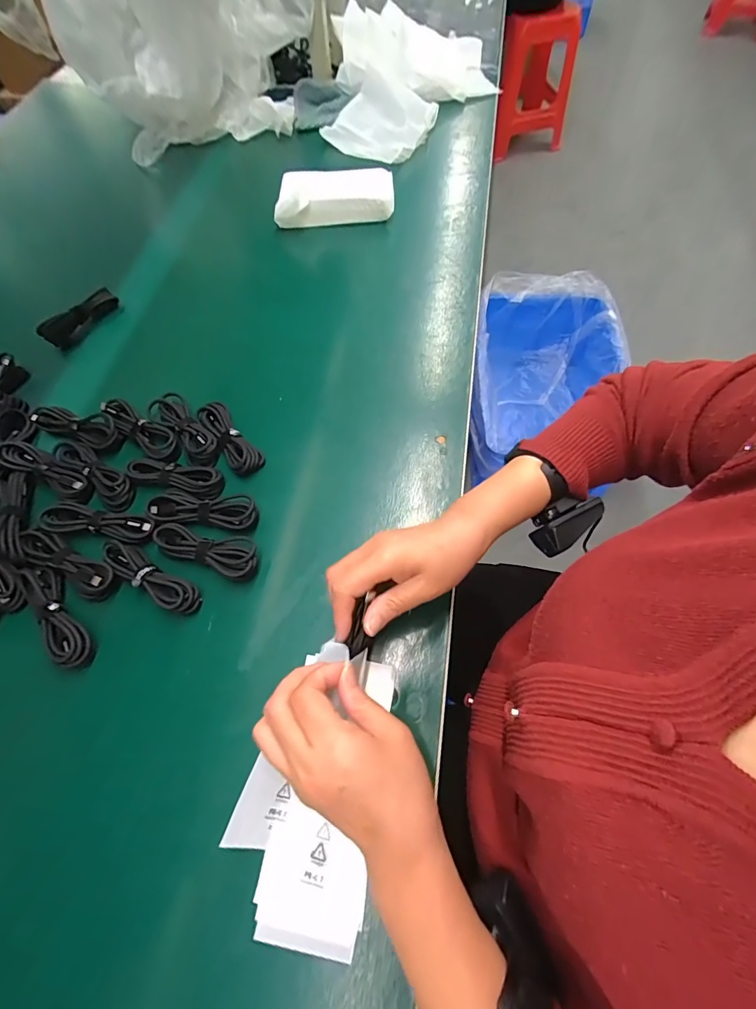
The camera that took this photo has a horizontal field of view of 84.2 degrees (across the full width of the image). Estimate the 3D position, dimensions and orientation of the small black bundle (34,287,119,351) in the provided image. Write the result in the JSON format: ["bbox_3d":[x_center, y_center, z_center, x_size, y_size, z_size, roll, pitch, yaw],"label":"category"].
[{"bbox_3d":[-0.396,-0.247,0.560,0.016,0.035,0.103,35,70,18],"label":"small black bundle"}]

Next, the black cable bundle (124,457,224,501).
[{"bbox_3d":[-0.214,-0.032,0.446,0.097,0.018,0.035,13,65,9],"label":"black cable bundle"}]

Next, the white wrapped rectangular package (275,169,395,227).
[{"bbox_3d":[-0.064,-0.465,0.635,0.178,0.044,0.072,1,64,3],"label":"white wrapped rectangular package"}]

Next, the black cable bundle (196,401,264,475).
[{"bbox_3d":[-0.167,-0.075,0.470,0.034,0.018,0.104,-36,68,-15],"label":"black cable bundle"}]

